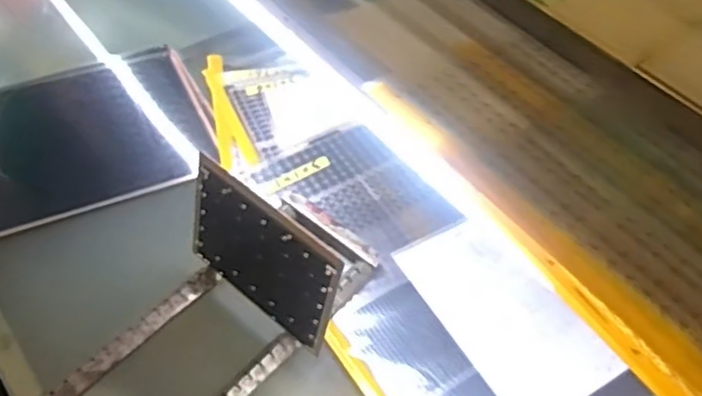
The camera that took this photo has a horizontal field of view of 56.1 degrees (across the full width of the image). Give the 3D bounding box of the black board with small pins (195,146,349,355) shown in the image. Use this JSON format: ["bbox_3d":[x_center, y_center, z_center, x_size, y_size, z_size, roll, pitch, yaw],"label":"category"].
[{"bbox_3d":[-0.112,0.075,0.826,0.235,0.185,0.012,37,45,20],"label":"black board with small pins"}]

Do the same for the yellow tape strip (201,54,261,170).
[{"bbox_3d":[-0.222,-0.155,1.140,0.060,0.008,0.279,-14,55,-15],"label":"yellow tape strip"}]

